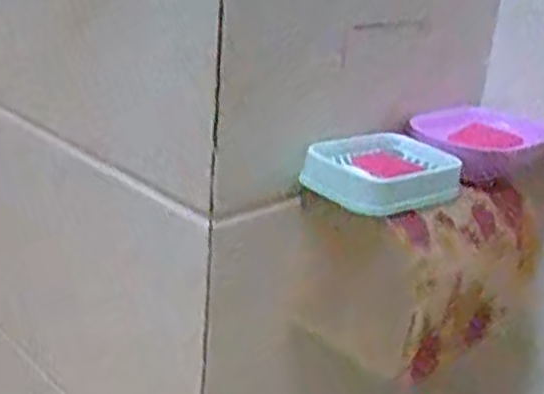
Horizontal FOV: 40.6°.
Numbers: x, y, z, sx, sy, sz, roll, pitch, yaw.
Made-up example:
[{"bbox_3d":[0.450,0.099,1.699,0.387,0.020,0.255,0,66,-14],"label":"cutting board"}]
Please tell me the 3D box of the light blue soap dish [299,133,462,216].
[{"bbox_3d":[0.090,-0.020,0.607,0.118,0.039,0.084,-14,28,-39],"label":"light blue soap dish"}]

